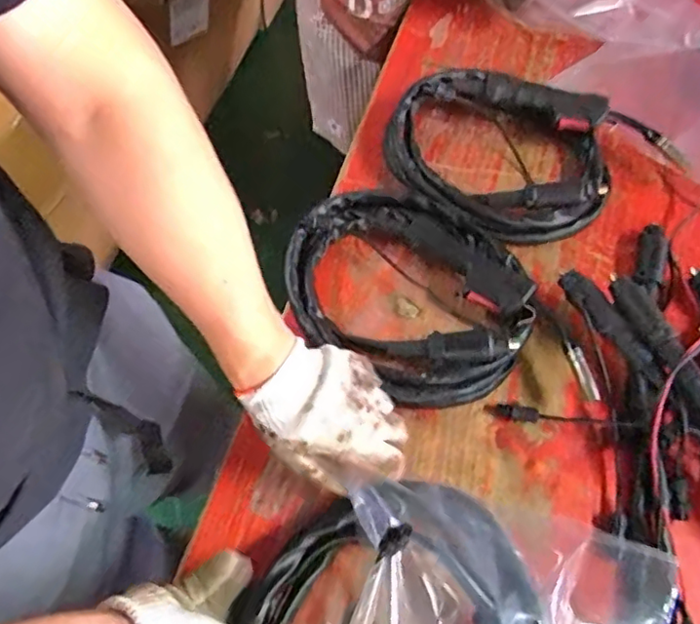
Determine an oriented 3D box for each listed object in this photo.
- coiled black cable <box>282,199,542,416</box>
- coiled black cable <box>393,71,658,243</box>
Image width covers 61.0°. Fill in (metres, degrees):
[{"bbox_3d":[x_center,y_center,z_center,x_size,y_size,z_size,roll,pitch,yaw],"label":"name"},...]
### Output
[{"bbox_3d":[0.062,-0.025,0.651,0.269,0.047,0.214,35,67,17],"label":"coiled black cable"},{"bbox_3d":[0.192,-0.205,0.732,0.279,0.040,0.233,32,66,15],"label":"coiled black cable"}]

